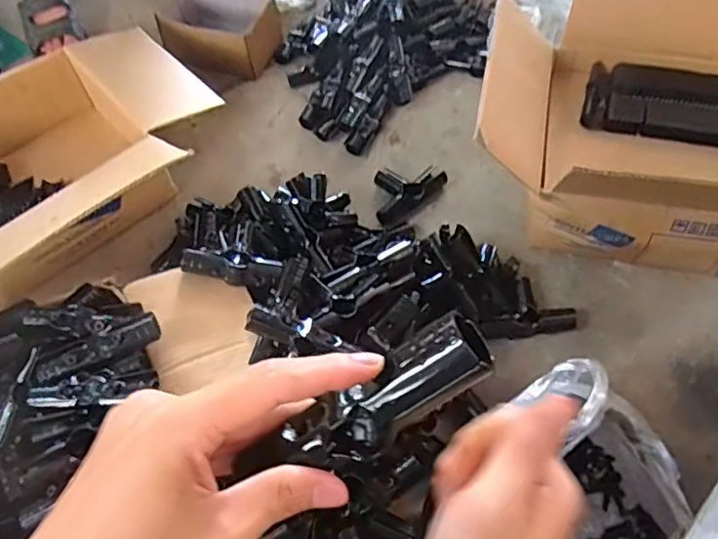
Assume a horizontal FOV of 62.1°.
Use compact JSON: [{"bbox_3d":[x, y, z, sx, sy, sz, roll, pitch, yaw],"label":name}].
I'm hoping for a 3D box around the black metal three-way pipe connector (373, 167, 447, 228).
[{"bbox_3d":[0.069,-0.130,0.974,0.092,0.037,0.138,39,67,22],"label":"black metal three-way pipe connector"}]

